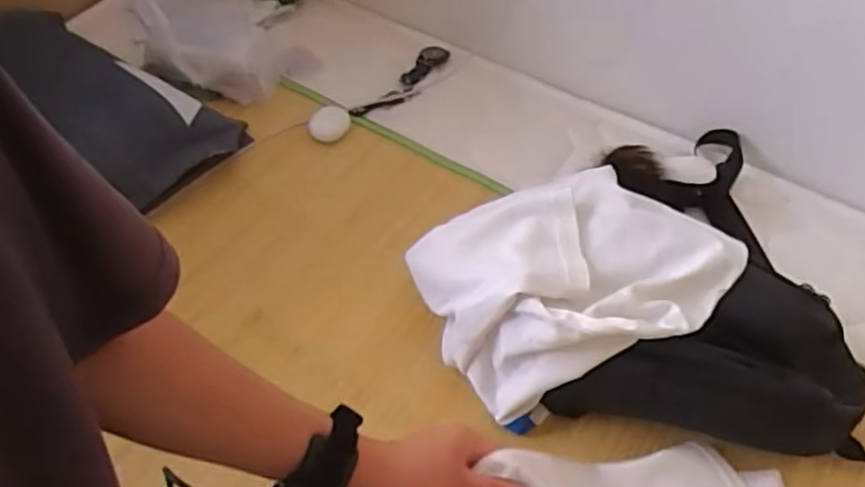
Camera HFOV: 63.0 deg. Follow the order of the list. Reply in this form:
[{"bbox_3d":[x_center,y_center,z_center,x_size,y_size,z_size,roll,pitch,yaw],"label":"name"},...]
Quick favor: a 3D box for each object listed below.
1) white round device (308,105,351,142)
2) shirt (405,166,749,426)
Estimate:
[{"bbox_3d":[-0.137,-0.159,0.940,0.054,0.018,0.057,-1,51,1],"label":"white round device"},{"bbox_3d":[0.138,0.034,0.691,0.272,0.130,0.203,-17,53,-14],"label":"shirt"}]

